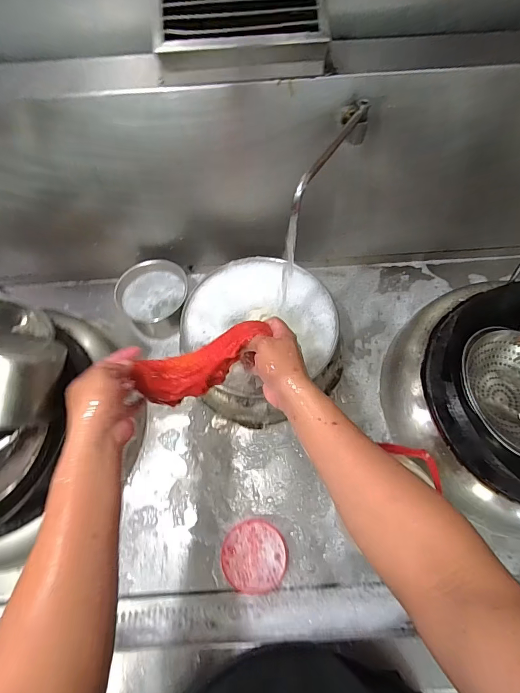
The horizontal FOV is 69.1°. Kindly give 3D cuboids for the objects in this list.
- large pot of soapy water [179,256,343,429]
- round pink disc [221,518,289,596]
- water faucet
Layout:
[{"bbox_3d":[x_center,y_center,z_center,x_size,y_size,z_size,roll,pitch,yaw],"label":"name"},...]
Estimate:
[{"bbox_3d":[-0.003,-0.022,0.869,0.325,0.158,0.346,-1,61,2],"label":"large pot of soapy water"},{"bbox_3d":[-0.010,0.407,0.735,0.123,0.024,0.123,-4,61,0],"label":"round pink disc"},{"bbox_3d":[0.121,-0.311,0.612,0.049,0.064,0.259,20,64,13],"label":"water faucet"}]

